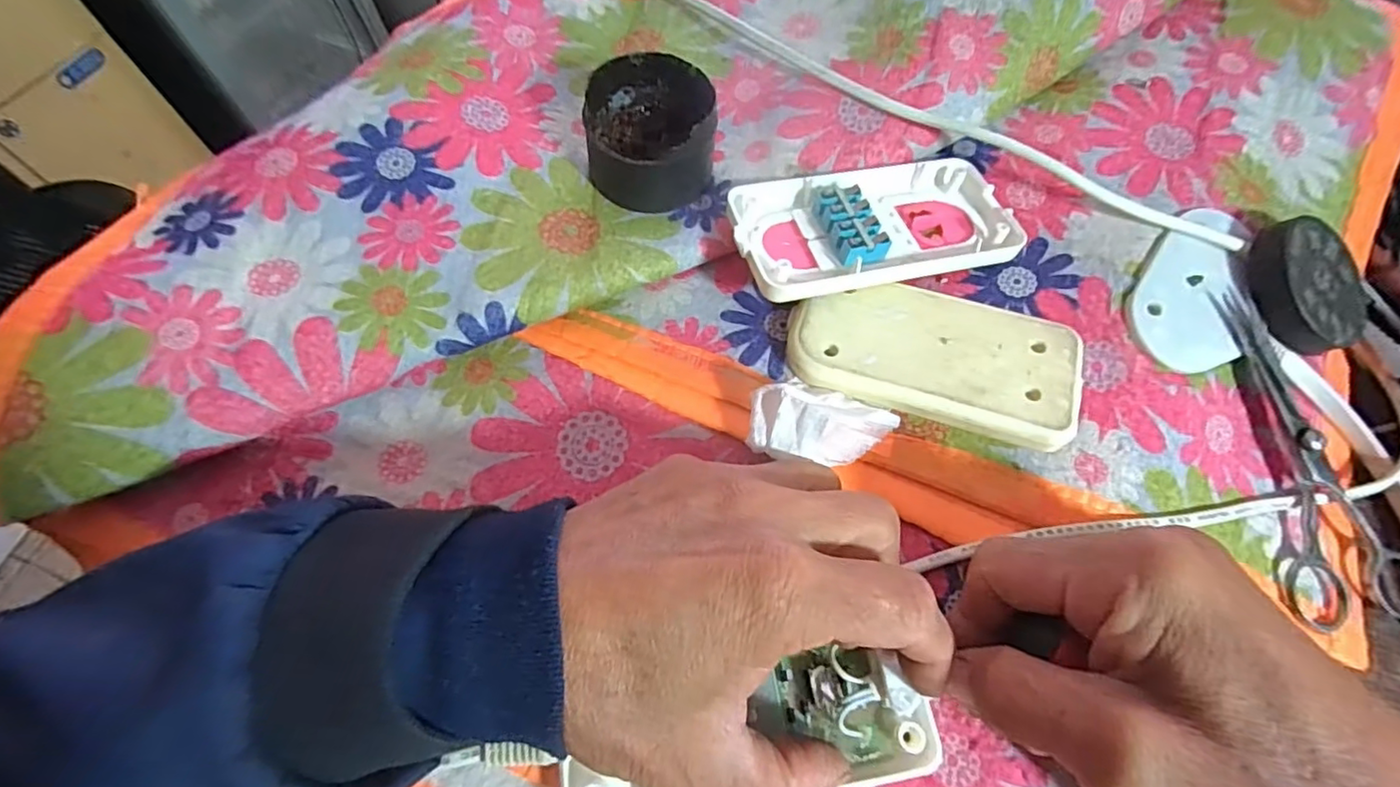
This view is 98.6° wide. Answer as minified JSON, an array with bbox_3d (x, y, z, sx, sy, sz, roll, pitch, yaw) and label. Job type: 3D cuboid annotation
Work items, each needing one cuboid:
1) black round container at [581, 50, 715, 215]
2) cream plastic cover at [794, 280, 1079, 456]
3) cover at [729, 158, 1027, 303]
[{"bbox_3d":[-0.022,-0.119,0.272,0.056,0.037,0.057,-1,61,1],"label":"black round container"},{"bbox_3d":[0.095,-0.017,0.248,0.112,0.010,0.056,16,62,10],"label":"cream plastic cover"},{"bbox_3d":[0.078,-0.076,0.271,0.125,0.020,0.064,-14,61,-6],"label":"cover"}]

